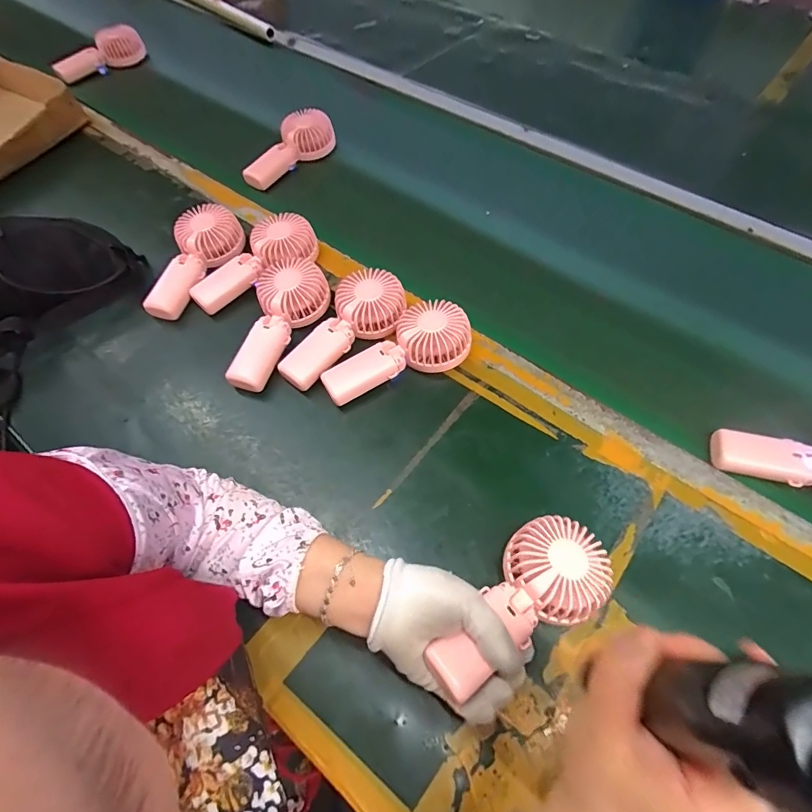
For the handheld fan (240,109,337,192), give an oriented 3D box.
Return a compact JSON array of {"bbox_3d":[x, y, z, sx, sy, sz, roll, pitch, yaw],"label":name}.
[{"bbox_3d":[-0.200,-0.431,0.744,0.183,0.056,0.075,-43,66,-7],"label":"handheld fan"}]

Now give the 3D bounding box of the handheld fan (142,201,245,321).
[{"bbox_3d":[-0.287,-0.195,0.592,0.078,0.042,0.179,21,75,14],"label":"handheld fan"}]

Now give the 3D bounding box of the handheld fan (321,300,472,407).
[{"bbox_3d":[-0.010,-0.058,0.518,0.179,0.052,0.081,-28,62,-13],"label":"handheld fan"}]

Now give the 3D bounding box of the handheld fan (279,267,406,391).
[{"bbox_3d":[-0.080,-0.098,0.541,0.180,0.054,0.079,-38,65,-18],"label":"handheld fan"}]

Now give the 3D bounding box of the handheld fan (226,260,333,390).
[{"bbox_3d":[-0.164,-0.104,0.545,0.079,0.055,0.181,25,64,16],"label":"handheld fan"}]

